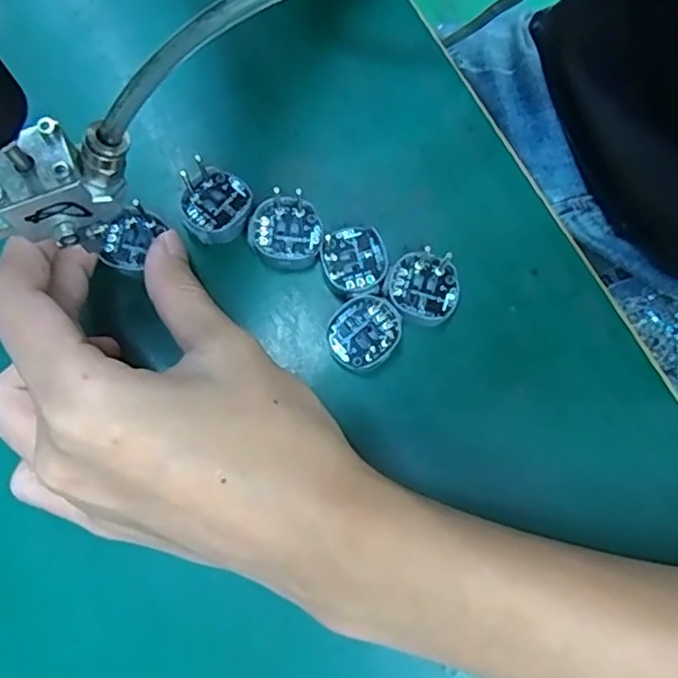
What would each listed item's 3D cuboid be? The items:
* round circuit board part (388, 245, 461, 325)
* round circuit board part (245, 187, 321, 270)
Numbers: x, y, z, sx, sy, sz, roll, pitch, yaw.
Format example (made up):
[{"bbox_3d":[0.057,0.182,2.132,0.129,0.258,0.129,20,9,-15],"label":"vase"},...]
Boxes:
[{"bbox_3d":[0.033,-0.020,0.243,0.026,0.007,0.028,0,79,-1],"label":"round circuit board part"},{"bbox_3d":[-0.021,-0.042,0.247,0.027,0.008,0.029,0,79,-1],"label":"round circuit board part"}]

